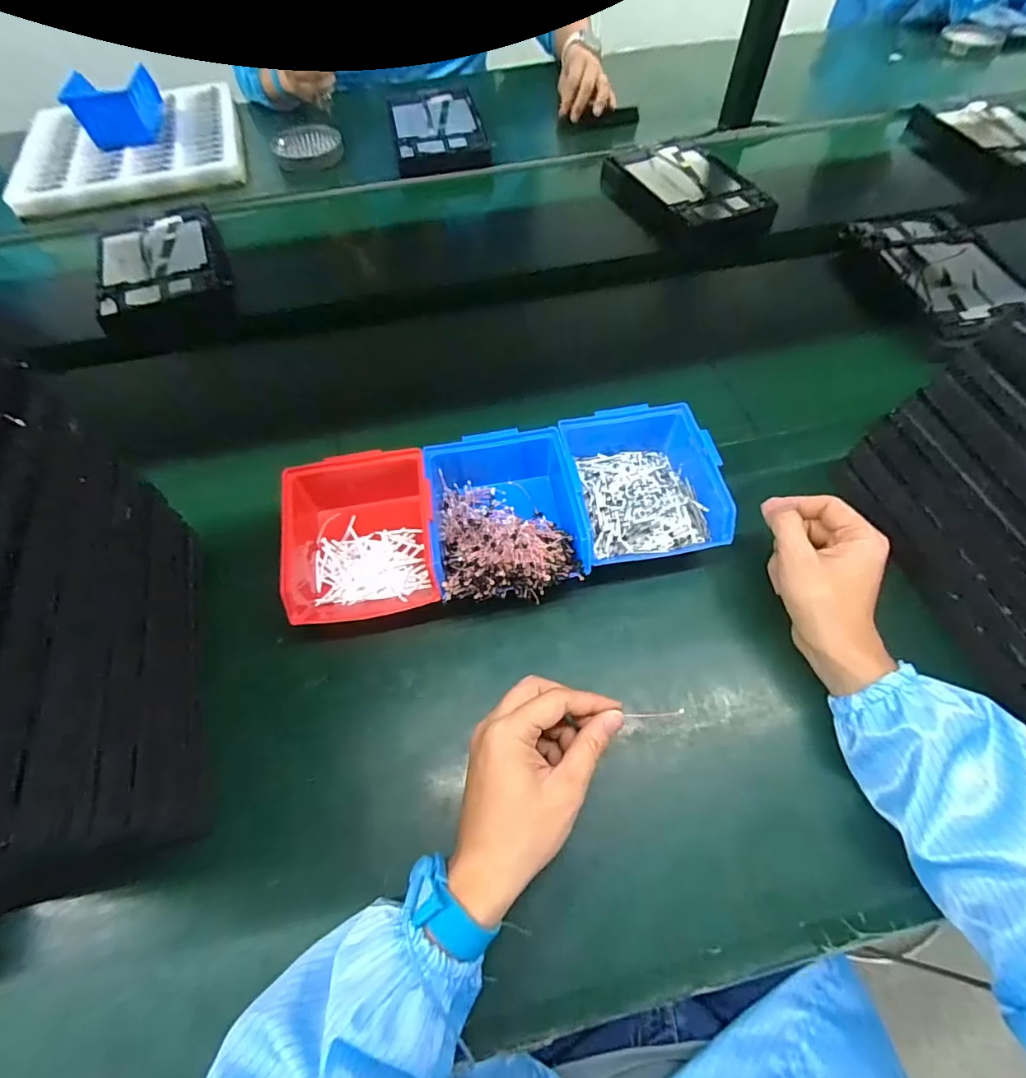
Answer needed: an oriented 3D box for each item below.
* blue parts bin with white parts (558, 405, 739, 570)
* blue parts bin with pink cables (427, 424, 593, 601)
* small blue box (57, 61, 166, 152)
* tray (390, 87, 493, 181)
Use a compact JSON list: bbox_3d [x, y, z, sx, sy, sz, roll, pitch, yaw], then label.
[{"bbox_3d":[0.110,-0.051,0.456,0.123,0.066,0.150,-9,59,-4],"label":"blue parts bin with white parts"},{"bbox_3d":[-0.008,-0.018,0.439,0.122,0.062,0.164,-9,59,-4],"label":"blue parts bin with pink cables"},{"bbox_3d":[-0.653,-0.714,0.832,0.113,0.069,0.129,-10,59,-4],"label":"small blue box"},{"bbox_3d":[-0.132,-0.711,0.877,0.152,0.036,0.225,-12,59,-5],"label":"tray"}]

